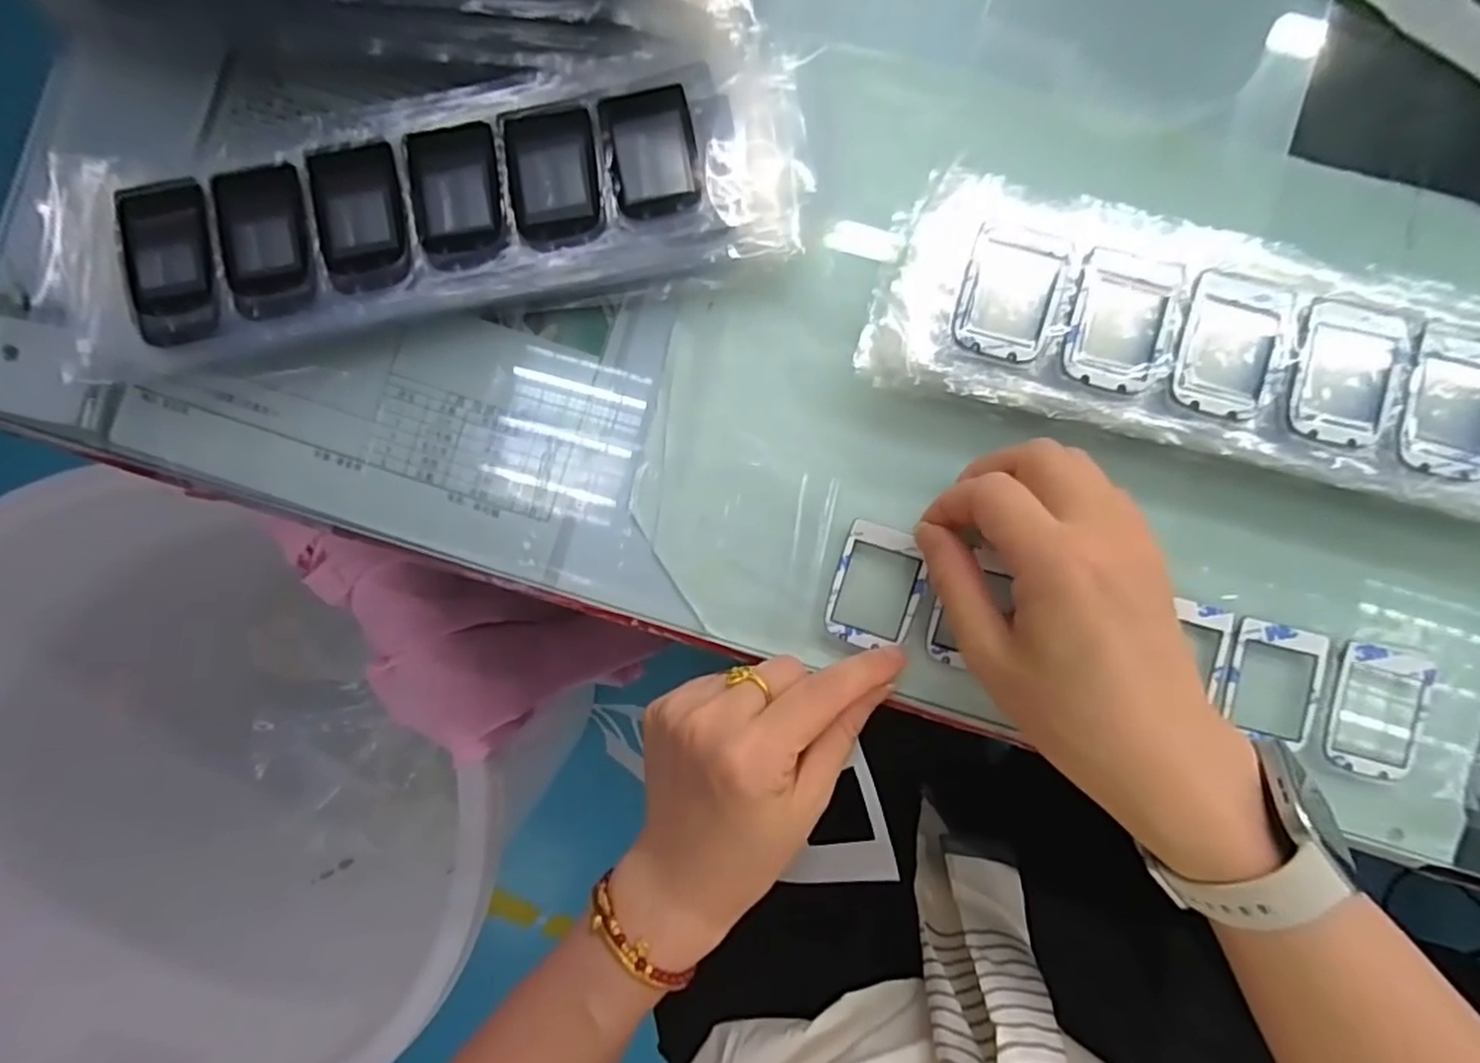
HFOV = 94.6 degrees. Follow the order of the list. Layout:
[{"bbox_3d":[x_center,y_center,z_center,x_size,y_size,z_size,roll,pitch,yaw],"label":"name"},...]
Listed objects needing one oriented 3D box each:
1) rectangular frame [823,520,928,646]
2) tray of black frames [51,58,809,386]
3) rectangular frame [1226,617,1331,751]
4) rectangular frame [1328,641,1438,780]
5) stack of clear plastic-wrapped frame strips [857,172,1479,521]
[{"bbox_3d":[0.058,0.023,0.288,0.037,0.006,0.052,17,89,4],"label":"rectangular frame"},{"bbox_3d":[-0.128,-0.130,0.293,0.304,0.033,0.090,-8,87,3],"label":"tray of black frames"},{"bbox_3d":[0.221,0.062,0.280,0.038,0.004,0.049,10,88,3],"label":"rectangular frame"},{"bbox_3d":[0.261,0.073,0.278,0.036,0.004,0.052,13,89,4],"label":"rectangular frame"},{"bbox_3d":[0.211,-0.063,0.270,0.315,0.034,0.088,15,89,4],"label":"stack of clear plastic-wrapped frame strips"}]

